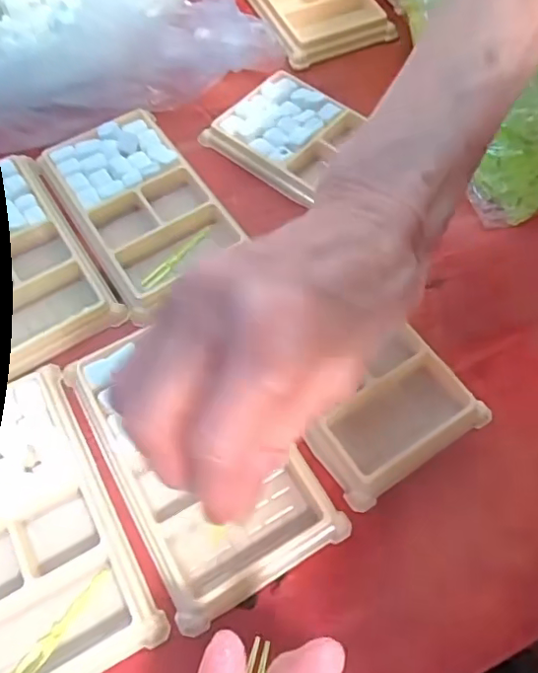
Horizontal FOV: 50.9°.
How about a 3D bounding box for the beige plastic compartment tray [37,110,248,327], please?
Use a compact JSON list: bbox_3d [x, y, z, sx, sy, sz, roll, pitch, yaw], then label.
[{"bbox_3d":[-0.074,-0.078,0.331,0.077,0.018,0.127,-30,65,-14],"label":"beige plastic compartment tray"}]

